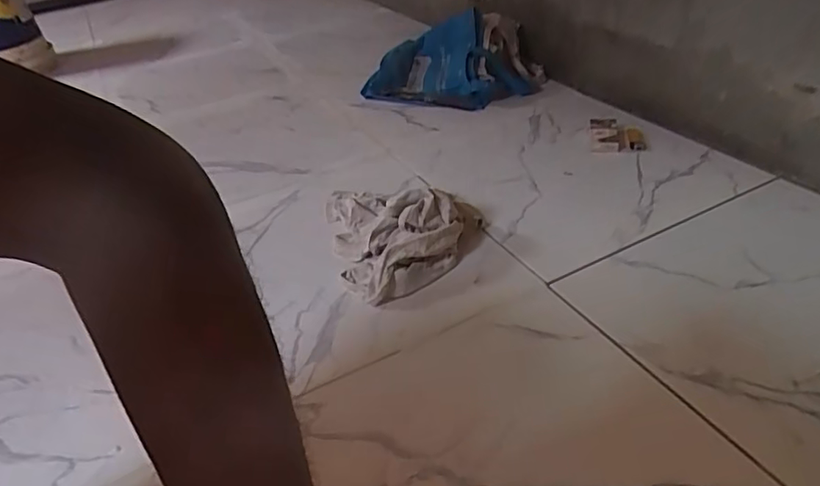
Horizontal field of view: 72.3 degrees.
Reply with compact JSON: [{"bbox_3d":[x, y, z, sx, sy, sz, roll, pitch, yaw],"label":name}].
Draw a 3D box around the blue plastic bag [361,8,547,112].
[{"bbox_3d":[0.113,-0.463,1.429,0.458,0.156,0.285,-3,36,4],"label":"blue plastic bag"}]

